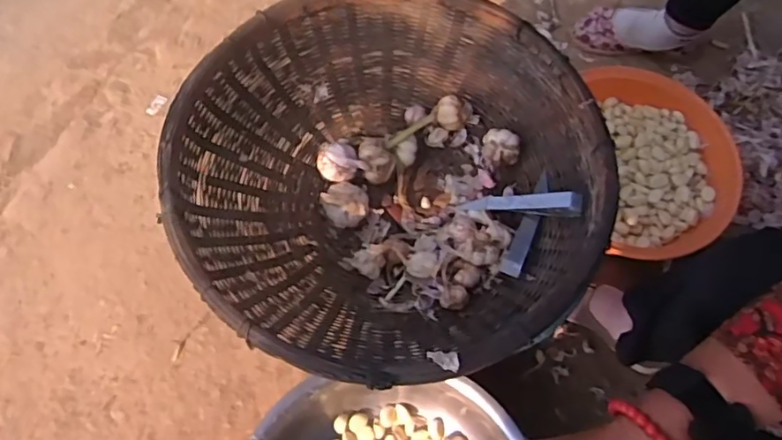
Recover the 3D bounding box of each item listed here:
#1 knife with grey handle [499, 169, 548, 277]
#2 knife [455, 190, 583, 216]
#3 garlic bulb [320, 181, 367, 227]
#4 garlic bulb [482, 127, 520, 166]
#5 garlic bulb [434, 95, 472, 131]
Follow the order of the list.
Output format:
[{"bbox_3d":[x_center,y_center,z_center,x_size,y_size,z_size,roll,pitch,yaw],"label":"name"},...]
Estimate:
[{"bbox_3d":[0.152,0.004,0.603,0.023,0.011,0.131,23,68,17],"label":"knife with grey handle"},{"bbox_3d":[0.141,-0.019,0.611,0.133,0.015,0.023,1,62,26],"label":"knife"},{"bbox_3d":[-0.053,-0.018,0.639,0.047,0.035,0.043,-3,63,5],"label":"garlic bulb"},{"bbox_3d":[0.127,-0.082,0.642,0.042,0.034,0.039,8,64,10],"label":"garlic bulb"},{"bbox_3d":[0.076,-0.133,0.670,0.043,0.034,0.034,3,63,8],"label":"garlic bulb"}]

